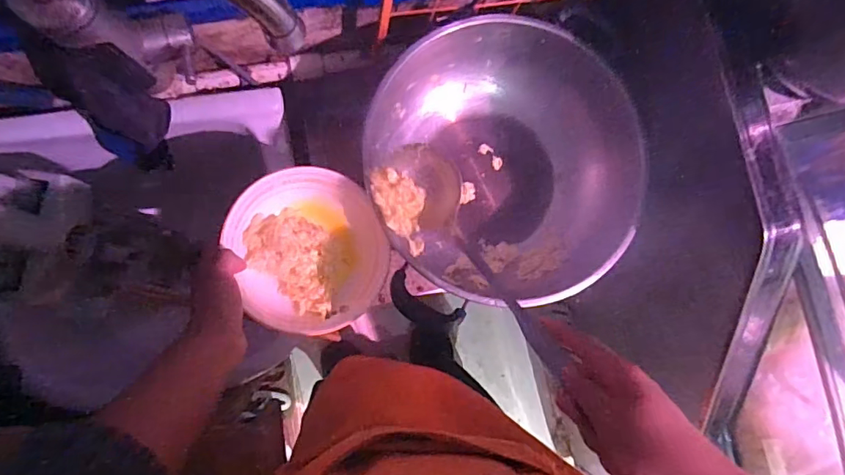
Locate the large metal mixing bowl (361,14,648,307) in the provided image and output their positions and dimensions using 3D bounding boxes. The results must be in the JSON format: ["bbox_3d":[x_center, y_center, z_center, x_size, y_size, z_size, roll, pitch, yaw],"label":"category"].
[{"bbox_3d":[0.098,-0.095,0.639,0.298,0.148,0.319,1,86,-9],"label":"large metal mixing bowl"}]

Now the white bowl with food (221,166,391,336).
[{"bbox_3d":[-0.124,0.016,0.551,0.168,0.068,0.175,5,78,-23],"label":"white bowl with food"}]

